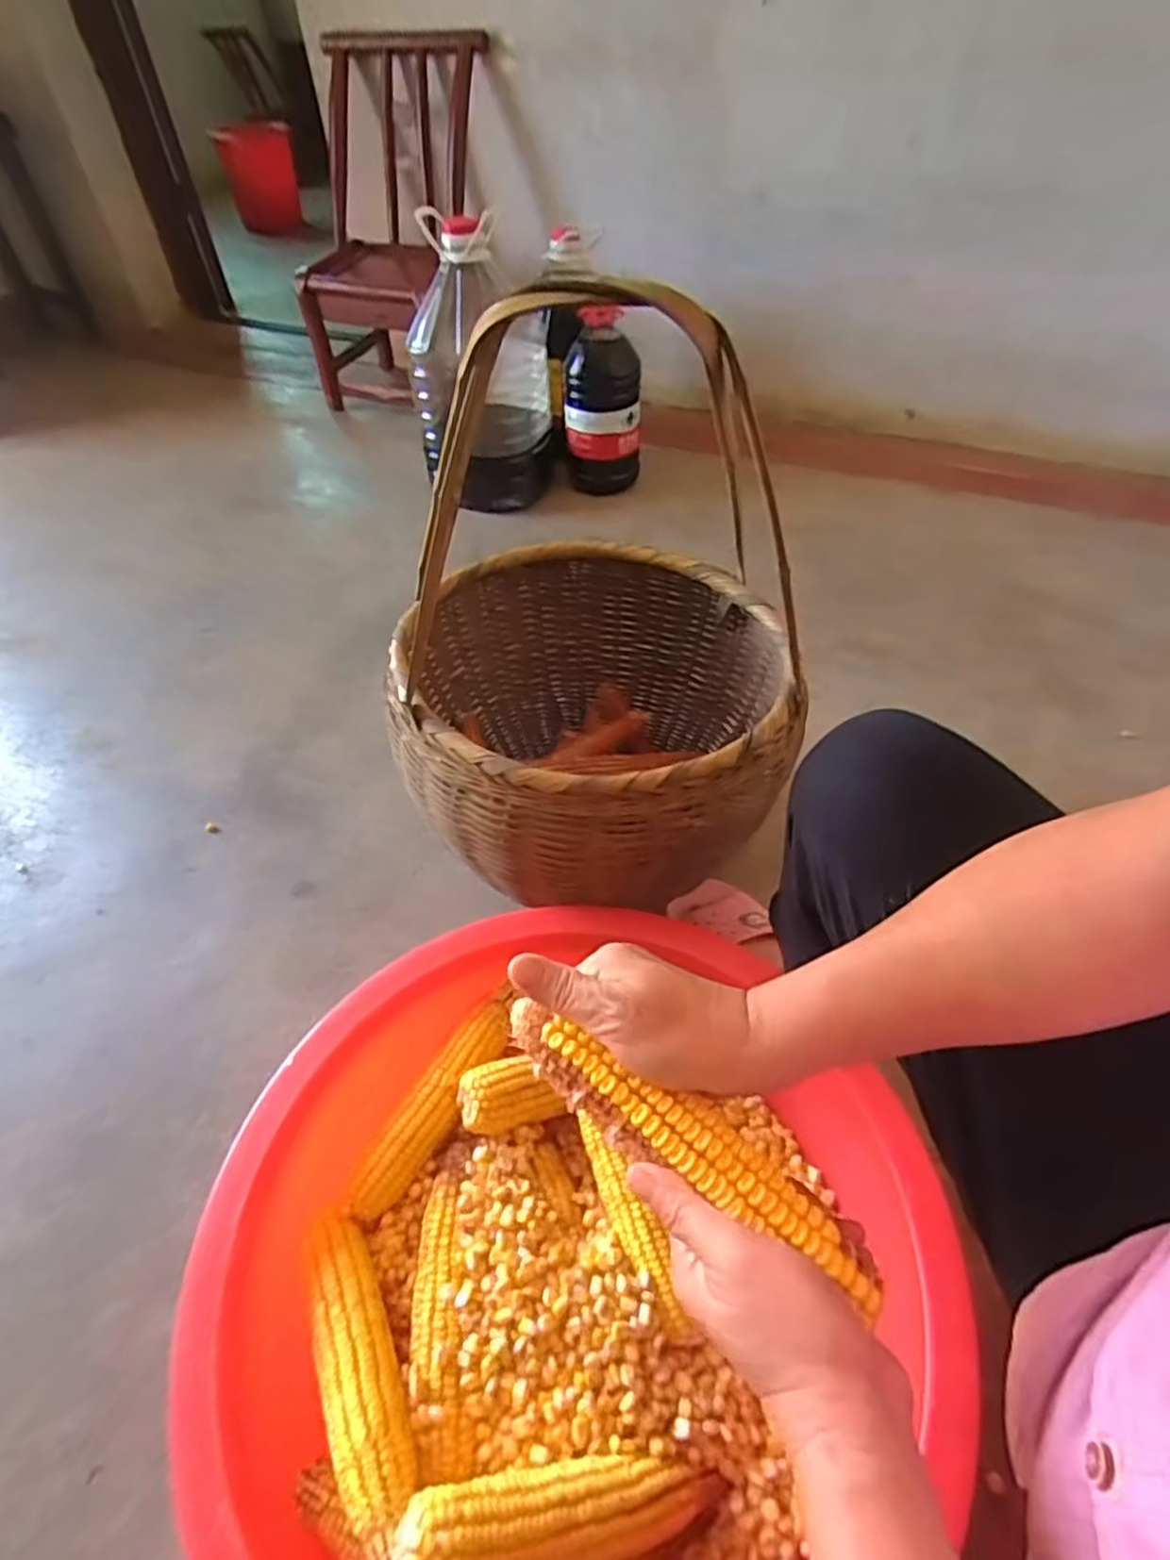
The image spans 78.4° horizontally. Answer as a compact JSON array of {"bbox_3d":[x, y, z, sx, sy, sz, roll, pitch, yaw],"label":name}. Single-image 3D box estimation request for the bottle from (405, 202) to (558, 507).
[{"bbox_3d":[-0.194,-0.782,1.361,0.245,0.462,0.238,-2,49,-1],"label":"bottle"}]

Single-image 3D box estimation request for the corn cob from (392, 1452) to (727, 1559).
[{"bbox_3d":[-0.011,0.440,0.429,0.201,0.038,0.048,14,45,-23],"label":"corn cob"}]

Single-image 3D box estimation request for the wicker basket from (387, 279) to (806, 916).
[{"bbox_3d":[0.010,-0.144,0.678,0.378,0.534,0.397,2,49,2],"label":"wicker basket"}]

